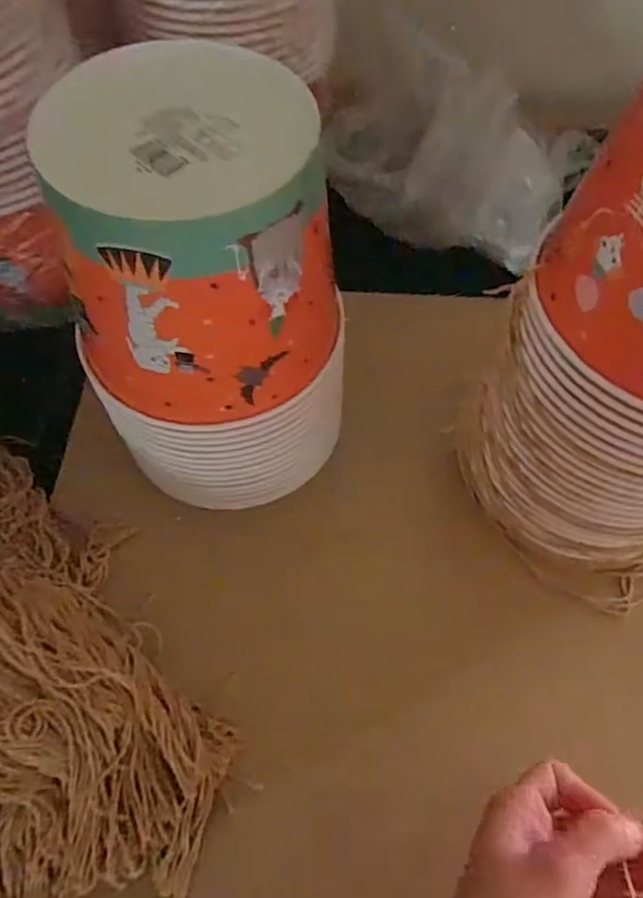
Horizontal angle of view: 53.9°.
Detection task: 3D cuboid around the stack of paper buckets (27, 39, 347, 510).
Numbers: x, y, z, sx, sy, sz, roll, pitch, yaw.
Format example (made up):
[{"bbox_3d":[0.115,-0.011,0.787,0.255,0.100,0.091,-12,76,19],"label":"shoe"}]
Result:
[{"bbox_3d":[-0.062,-0.075,0.363,0.146,0.236,0.131,3,60,1],"label":"stack of paper buckets"}]

